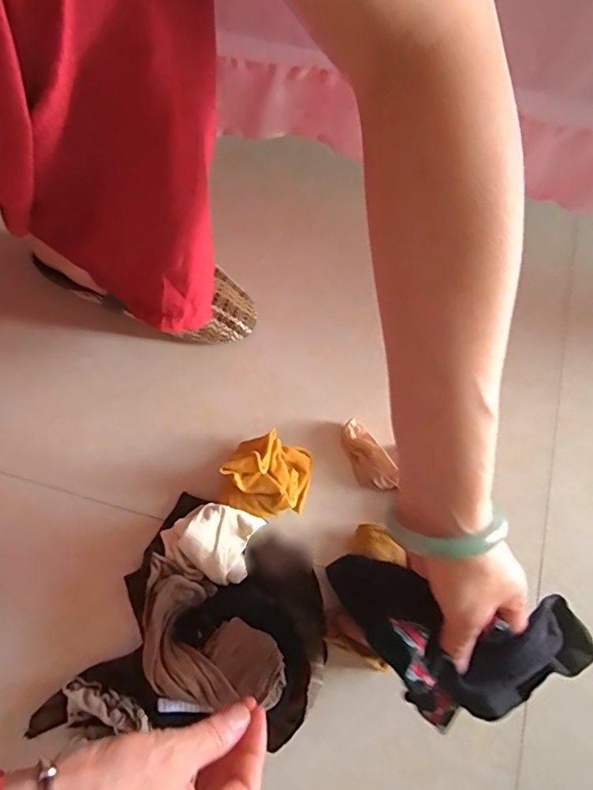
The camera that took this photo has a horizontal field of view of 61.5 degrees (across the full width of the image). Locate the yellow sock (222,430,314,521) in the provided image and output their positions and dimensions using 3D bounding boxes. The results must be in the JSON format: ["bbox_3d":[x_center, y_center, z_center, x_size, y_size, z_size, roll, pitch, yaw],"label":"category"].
[{"bbox_3d":[-0.026,0.070,0.440,0.073,0.060,0.073,0,71,1],"label":"yellow sock"}]

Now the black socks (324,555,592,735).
[{"bbox_3d":[0.104,0.169,0.330,0.176,0.076,0.090,11,71,4],"label":"black socks"}]

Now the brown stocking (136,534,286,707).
[{"bbox_3d":[-0.076,0.188,0.379,0.137,0.035,0.075,38,75,13],"label":"brown stocking"}]

